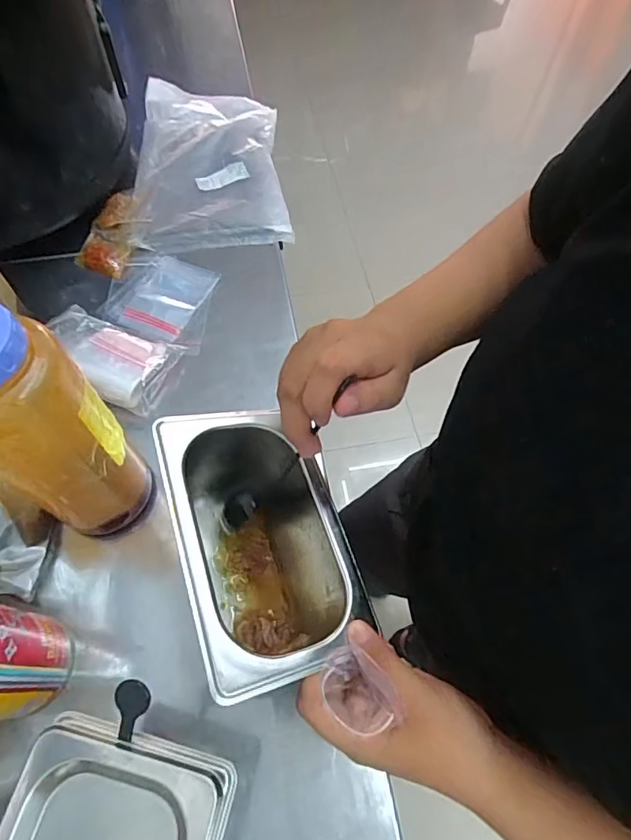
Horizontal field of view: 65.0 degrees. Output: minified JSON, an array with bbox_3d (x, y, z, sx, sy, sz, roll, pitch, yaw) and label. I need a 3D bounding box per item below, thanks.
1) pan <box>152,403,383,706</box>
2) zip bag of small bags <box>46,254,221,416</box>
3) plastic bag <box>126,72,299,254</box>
[{"bbox_3d":[-0.047,0.092,0.359,0.115,0.100,0.179,-8,61,-28],"label":"pan"},{"bbox_3d":[-0.187,-0.108,0.524,0.138,0.028,0.192,21,62,10],"label":"zip bag of small bags"},{"bbox_3d":[-0.142,-0.349,0.655,0.185,0.033,0.309,-6,61,-4],"label":"plastic bag"}]

